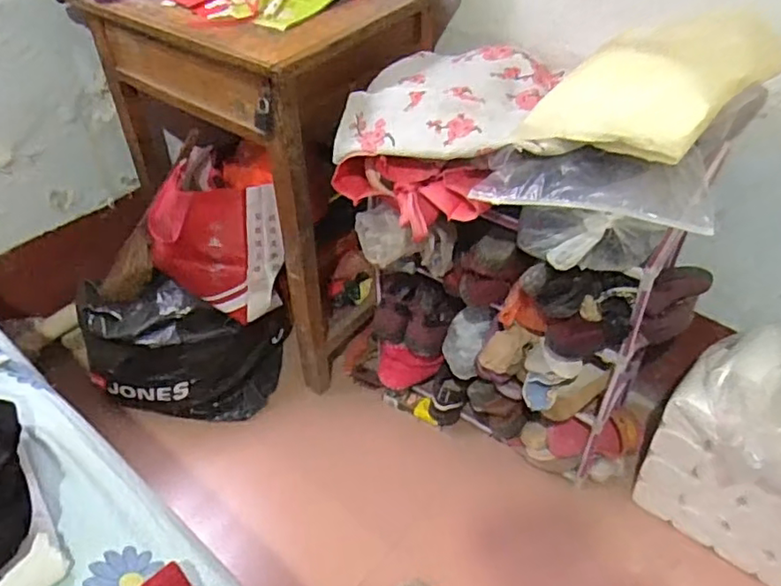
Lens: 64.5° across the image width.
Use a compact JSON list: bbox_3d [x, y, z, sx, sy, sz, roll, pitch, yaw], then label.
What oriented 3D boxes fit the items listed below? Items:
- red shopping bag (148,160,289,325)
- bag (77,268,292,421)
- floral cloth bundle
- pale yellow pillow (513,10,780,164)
[{"bbox_3d":[-0.337,-0.106,1.214,0.268,0.256,0.130,15,26,-9],"label":"red shopping bag"},{"bbox_3d":[-0.439,0.105,1.316,0.402,0.259,0.204,-3,43,-4],"label":"bag"},{"bbox_3d":[0.067,-0.246,0.937,0.289,0.149,0.304,16,45,16],"label":"floral cloth bundle"},{"bbox_3d":[0.329,-0.250,0.777,0.233,0.060,0.292,16,53,40],"label":"pale yellow pillow"}]

